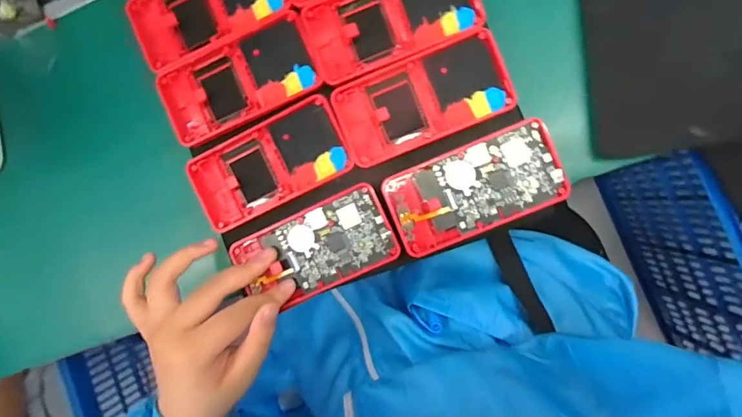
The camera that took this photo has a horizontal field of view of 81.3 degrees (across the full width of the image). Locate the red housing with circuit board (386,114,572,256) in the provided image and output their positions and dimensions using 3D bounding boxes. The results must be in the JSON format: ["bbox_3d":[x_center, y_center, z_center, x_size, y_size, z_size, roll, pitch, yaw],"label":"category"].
[{"bbox_3d":[0.073,-0.015,0.308,0.120,0.011,0.060,-22,92,6],"label":"red housing with circuit board"}]

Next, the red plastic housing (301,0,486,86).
[{"bbox_3d":[0.015,-0.137,0.312,0.120,0.013,0.062,-20,92,6],"label":"red plastic housing"}]

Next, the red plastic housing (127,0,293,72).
[{"bbox_3d":[-0.124,-0.156,0.331,0.121,0.016,0.062,-22,92,6],"label":"red plastic housing"}]

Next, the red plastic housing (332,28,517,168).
[{"bbox_3d":[0.036,-0.079,0.310,0.121,0.012,0.061,-21,92,6],"label":"red plastic housing"}]

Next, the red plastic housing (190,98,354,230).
[{"bbox_3d":[-0.076,-0.033,0.332,0.119,0.018,0.059,-25,91,6],"label":"red plastic housing"}]

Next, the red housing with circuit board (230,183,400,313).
[{"bbox_3d":[-0.041,0.031,0.326,0.118,0.011,0.062,-26,85,7],"label":"red housing with circuit board"}]

